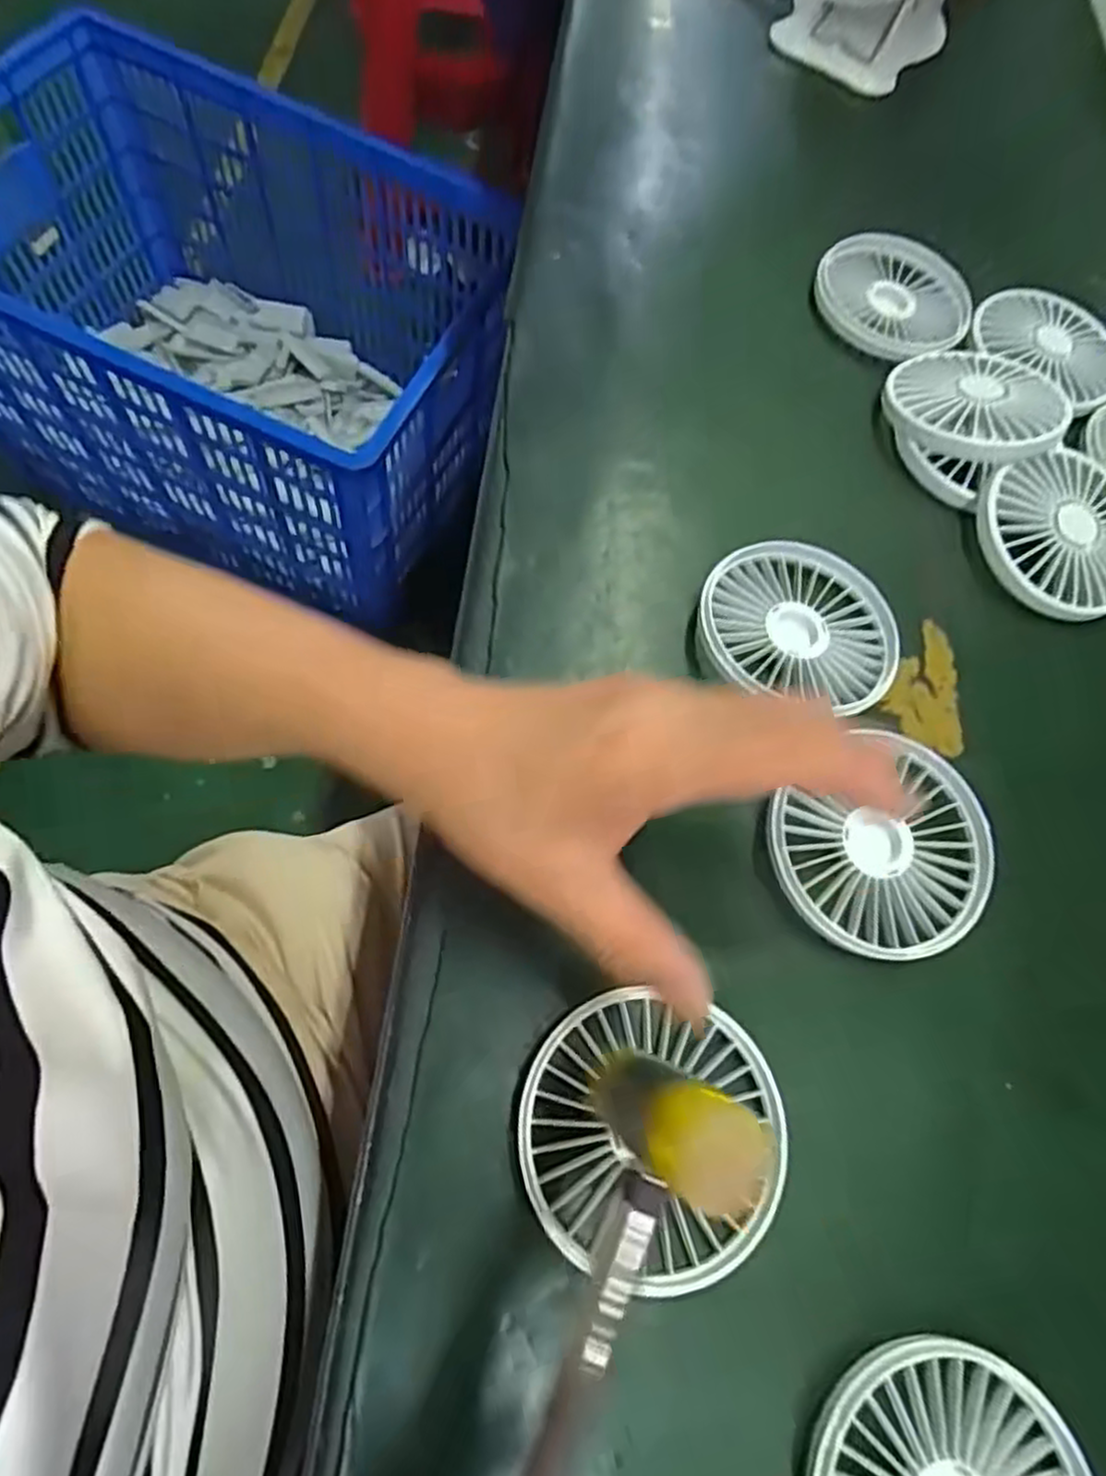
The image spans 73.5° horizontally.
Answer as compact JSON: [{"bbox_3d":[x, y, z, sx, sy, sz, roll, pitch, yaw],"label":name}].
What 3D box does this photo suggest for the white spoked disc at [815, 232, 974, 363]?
[{"bbox_3d":[0.199,-0.256,0.429,0.091,0.013,0.088,3,69,-7],"label":"white spoked disc"}]

